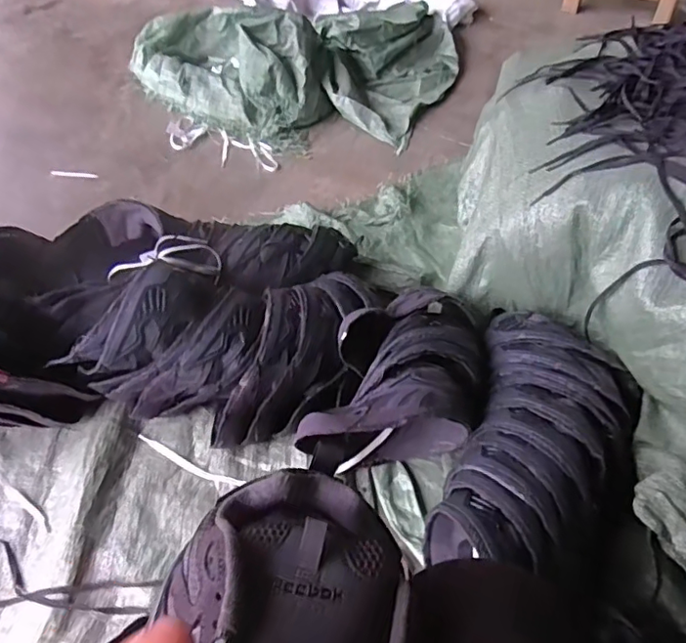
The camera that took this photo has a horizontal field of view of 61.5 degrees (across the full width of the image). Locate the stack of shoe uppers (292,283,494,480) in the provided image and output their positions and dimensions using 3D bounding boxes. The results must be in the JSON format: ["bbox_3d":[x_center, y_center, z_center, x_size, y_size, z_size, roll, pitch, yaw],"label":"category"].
[{"bbox_3d":[0.089,0.078,0.766,0.187,0.169,0.306,14,53,13],"label":"stack of shoe uppers"}]

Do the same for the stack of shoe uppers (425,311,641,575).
[{"bbox_3d":[0.239,0.149,0.696,0.189,0.118,0.339,19,55,17],"label":"stack of shoe uppers"}]

